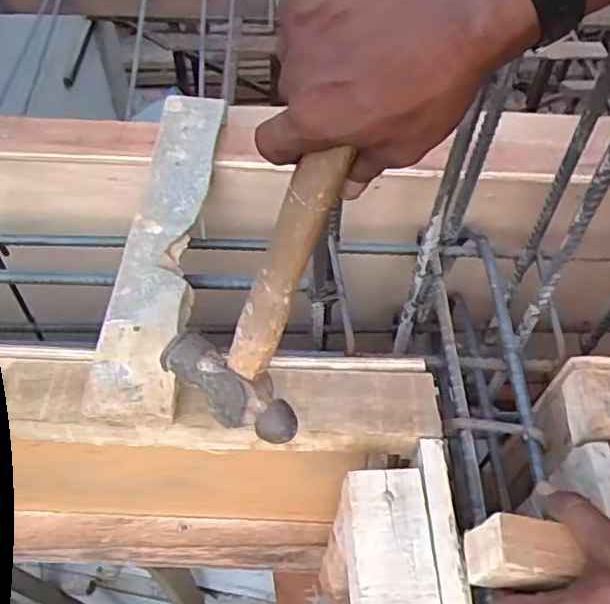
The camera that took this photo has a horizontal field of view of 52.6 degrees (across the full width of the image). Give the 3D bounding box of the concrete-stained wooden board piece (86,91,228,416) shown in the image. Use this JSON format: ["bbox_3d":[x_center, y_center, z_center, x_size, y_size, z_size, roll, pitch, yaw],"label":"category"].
[{"bbox_3d":[-0.128,-0.058,0.553,0.070,0.017,0.339,2,59,1],"label":"concrete-stained wooden board piece"}]

